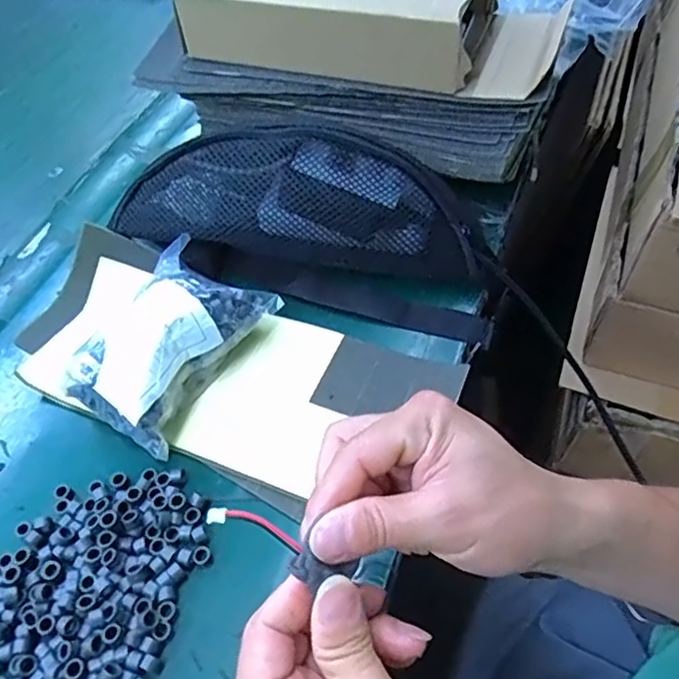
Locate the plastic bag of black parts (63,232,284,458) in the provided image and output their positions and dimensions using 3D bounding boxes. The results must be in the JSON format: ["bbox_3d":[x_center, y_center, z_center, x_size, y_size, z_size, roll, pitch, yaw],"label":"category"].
[{"bbox_3d":[-0.117,0.003,0.422,0.095,0.058,0.135,24,59,21],"label":"plastic bag of black parts"}]

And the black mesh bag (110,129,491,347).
[{"bbox_3d":[-0.023,-0.090,0.455,0.281,0.096,0.084,14,56,15],"label":"black mesh bag"}]

